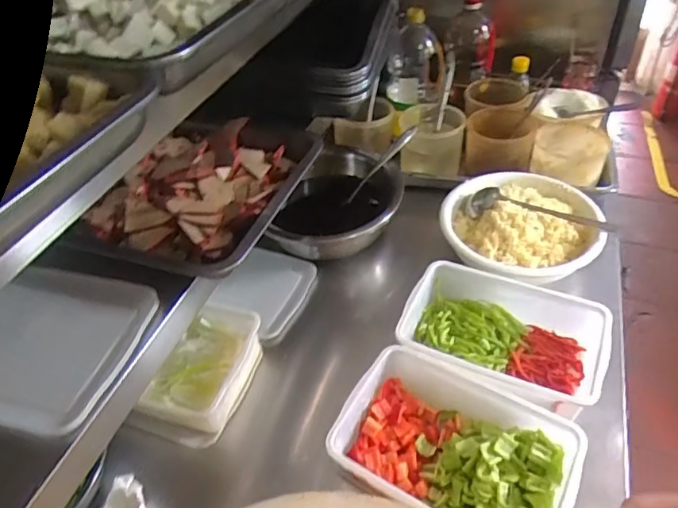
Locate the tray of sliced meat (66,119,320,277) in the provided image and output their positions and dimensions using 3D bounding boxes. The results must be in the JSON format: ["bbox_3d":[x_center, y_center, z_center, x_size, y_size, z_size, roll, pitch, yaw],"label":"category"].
[{"bbox_3d":[-0.177,-0.088,0.671,0.242,0.051,0.295,10,46,17],"label":"tray of sliced meat"}]

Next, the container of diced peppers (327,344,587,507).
[{"bbox_3d":[0.136,0.226,0.608,0.261,0.080,0.183,20,50,26],"label":"container of diced peppers"}]

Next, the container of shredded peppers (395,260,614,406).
[{"bbox_3d":[0.226,0.117,0.726,0.263,0.080,0.180,13,47,20],"label":"container of shredded peppers"}]

